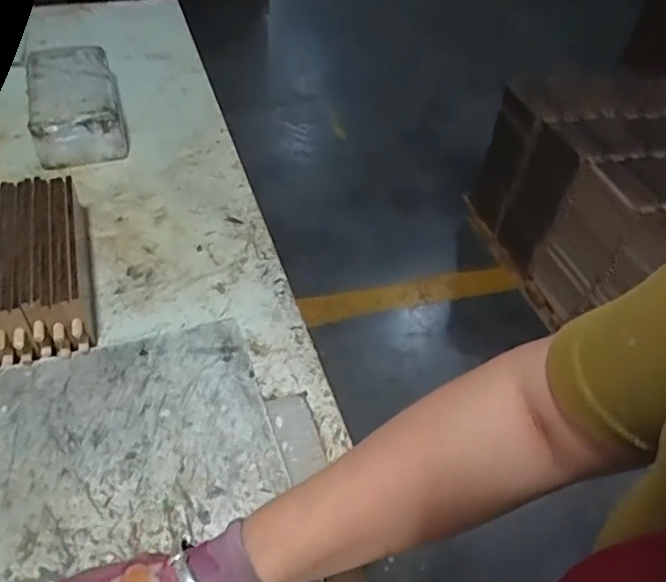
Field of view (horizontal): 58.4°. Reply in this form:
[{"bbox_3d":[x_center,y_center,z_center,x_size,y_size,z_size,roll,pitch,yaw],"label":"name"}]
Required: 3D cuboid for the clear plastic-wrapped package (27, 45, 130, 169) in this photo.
[{"bbox_3d":[-0.337,-0.246,0.784,0.106,0.067,0.217,-11,46,-17],"label":"clear plastic-wrapped package"}]

